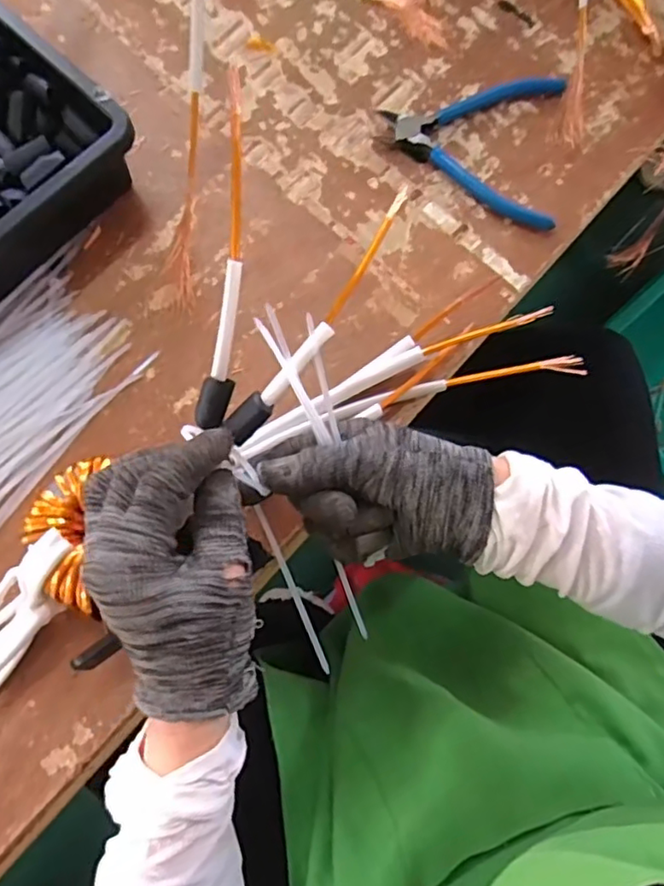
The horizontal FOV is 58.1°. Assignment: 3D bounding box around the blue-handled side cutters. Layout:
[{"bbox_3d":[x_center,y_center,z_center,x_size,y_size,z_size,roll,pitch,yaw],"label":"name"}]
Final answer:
[{"bbox_3d":[0.123,-0.243,0.455,0.148,0.009,0.126,31,79,5],"label":"blue-handled side cutters"}]

